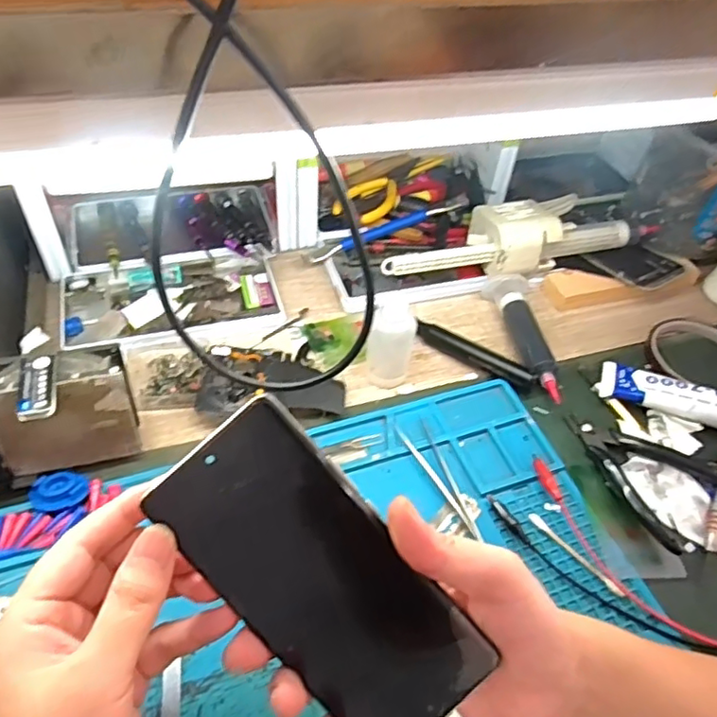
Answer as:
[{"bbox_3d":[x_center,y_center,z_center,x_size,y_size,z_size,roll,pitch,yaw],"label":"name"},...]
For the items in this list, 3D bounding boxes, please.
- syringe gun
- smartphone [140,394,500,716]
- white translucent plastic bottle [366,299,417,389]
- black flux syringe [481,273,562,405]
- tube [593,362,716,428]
[{"bbox_3d":[0.130,-0.112,0.548,0.228,0.052,0.075,-10,49,-15],"label":"syringe gun"},{"bbox_3d":[-0.015,0.098,0.265,0.072,0.007,0.159,-41,94,-6],"label":"smartphone"},{"bbox_3d":[0.026,-0.011,0.455,0.031,0.069,0.025,16,48,9],"label":"white translucent plastic bottle"},{"bbox_3d":[0.148,-0.020,0.511,0.033,0.023,0.140,-7,49,-12],"label":"black flux syringe"},{"bbox_3d":[0.260,0.034,0.465,0.135,0.025,0.038,23,49,14],"label":"tube"}]

